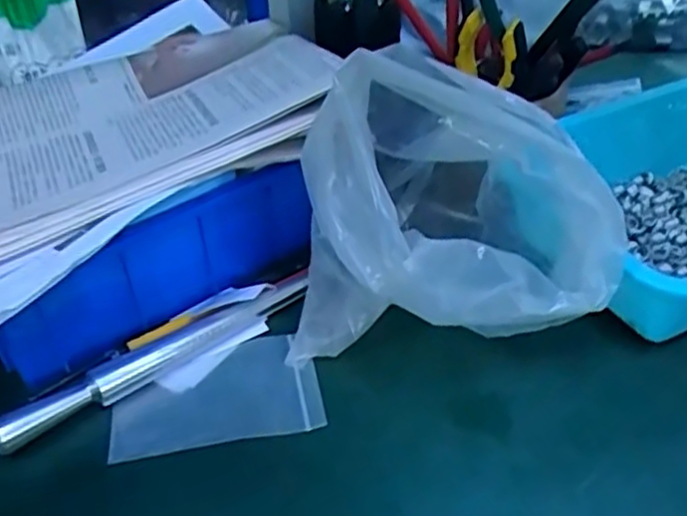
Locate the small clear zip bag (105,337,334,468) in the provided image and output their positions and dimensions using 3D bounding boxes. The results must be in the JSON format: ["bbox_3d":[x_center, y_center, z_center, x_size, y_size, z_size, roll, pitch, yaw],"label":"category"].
[{"bbox_3d":[-0.079,0.084,0.440,0.124,0.009,0.078,-9,38,-6],"label":"small clear zip bag"}]

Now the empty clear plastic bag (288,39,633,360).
[{"bbox_3d":[0.050,-0.014,0.413,0.153,0.174,0.165,-23,42,-23],"label":"empty clear plastic bag"}]

